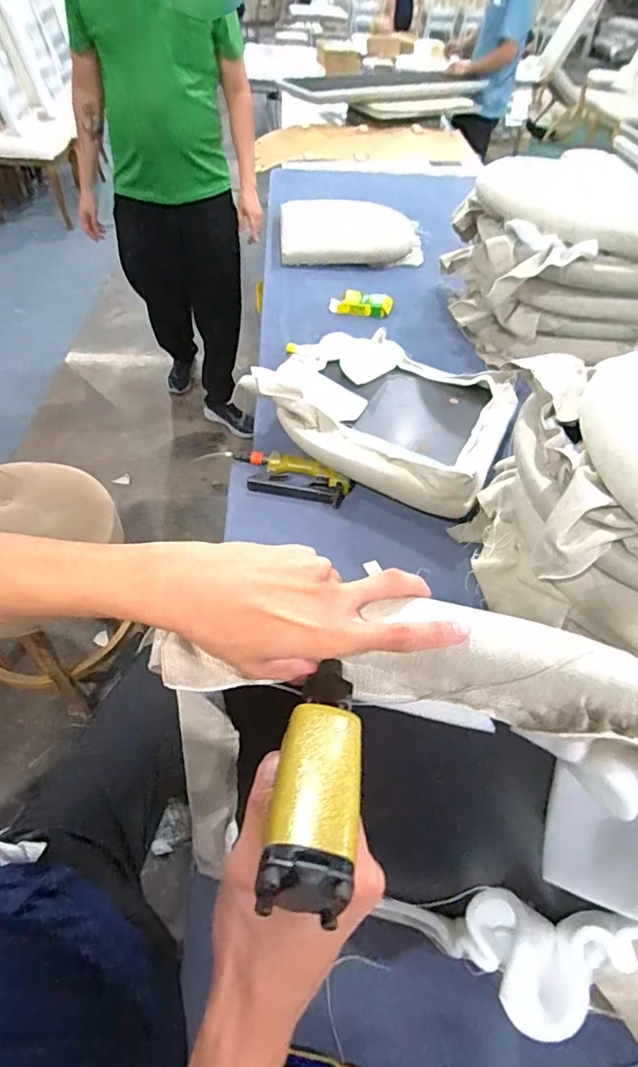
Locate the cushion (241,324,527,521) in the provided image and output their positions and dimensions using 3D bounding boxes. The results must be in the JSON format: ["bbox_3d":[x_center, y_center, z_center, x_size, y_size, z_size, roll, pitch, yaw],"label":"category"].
[{"bbox_3d":[0.135,-0.279,1.050,0.493,0.093,0.438,24,53,15],"label":"cushion"}]

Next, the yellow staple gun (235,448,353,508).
[{"bbox_3d":[-0.056,-0.115,0.996,0.247,0.042,0.095,12,51,6],"label":"yellow staple gun"}]

